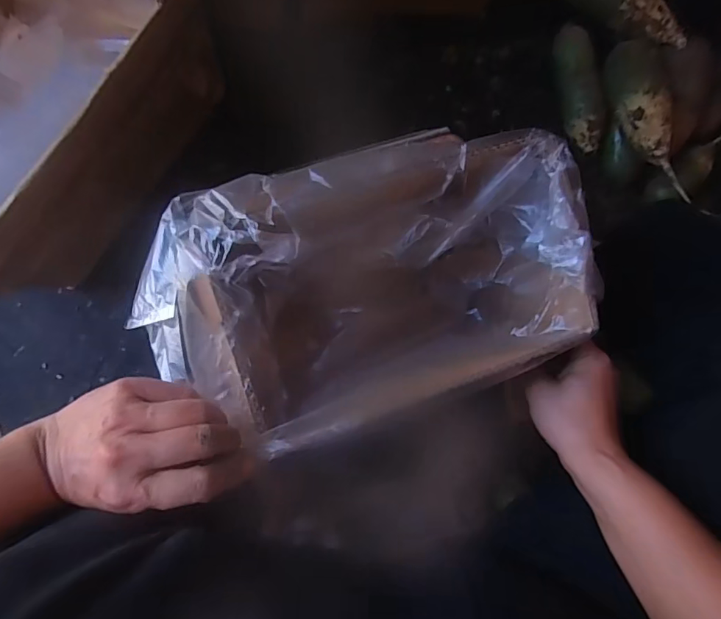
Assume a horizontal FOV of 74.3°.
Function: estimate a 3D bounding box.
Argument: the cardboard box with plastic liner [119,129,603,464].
[{"bbox_3d":[0.005,-0.013,0.329,0.292,0.094,0.163,-10,92,-14],"label":"cardboard box with plastic liner"}]

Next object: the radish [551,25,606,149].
[{"bbox_3d":[0.314,-0.318,0.686,0.053,0.043,0.175,-9,92,-9],"label":"radish"}]

